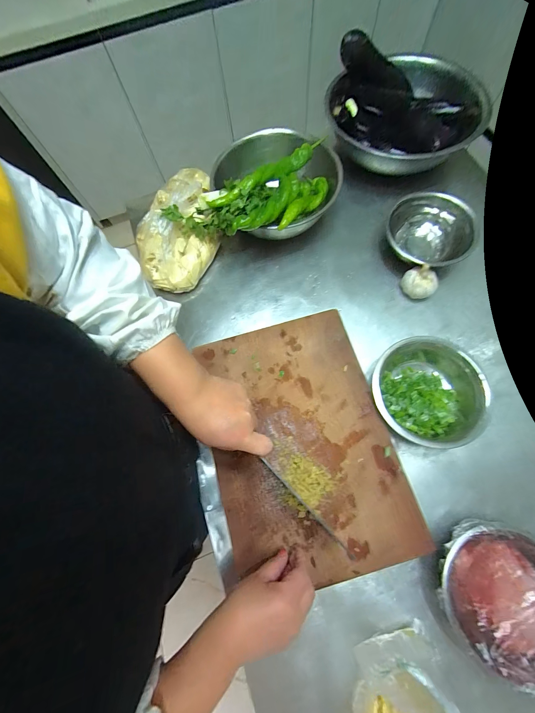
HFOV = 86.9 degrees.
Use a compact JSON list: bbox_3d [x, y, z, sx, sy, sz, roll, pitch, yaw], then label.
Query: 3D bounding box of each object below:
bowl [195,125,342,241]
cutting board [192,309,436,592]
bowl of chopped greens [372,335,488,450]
[{"bbox_3d":[0.004,-0.331,0.575,0.252,0.117,0.275,-1,71,3],"label":"bowl"},{"bbox_3d":[0.050,0.129,0.456,0.269,0.036,0.386,-16,71,-2],"label":"cutting board"},{"bbox_3d":[0.266,0.061,0.458,0.177,0.063,0.165,-1,71,3],"label":"bowl of chopped greens"}]

